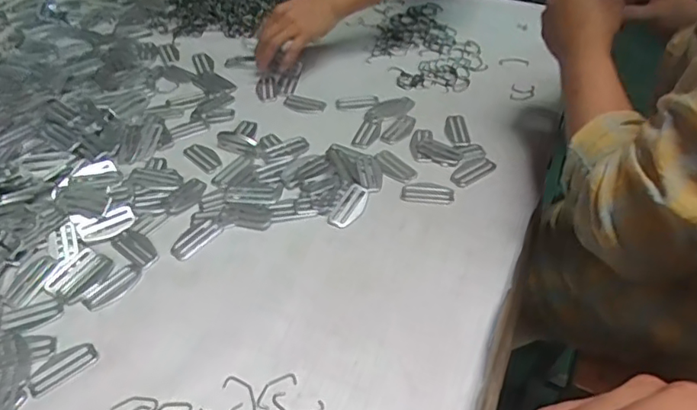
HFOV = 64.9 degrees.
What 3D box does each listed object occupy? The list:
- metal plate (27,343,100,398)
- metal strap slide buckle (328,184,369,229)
[{"bbox_3d":[-0.256,0.145,0.491,0.059,0.004,0.030,-32,54,-25],"label":"metal plate"},{"bbox_3d":[0.002,0.002,0.616,0.029,0.010,0.060,20,51,19],"label":"metal strap slide buckle"}]

